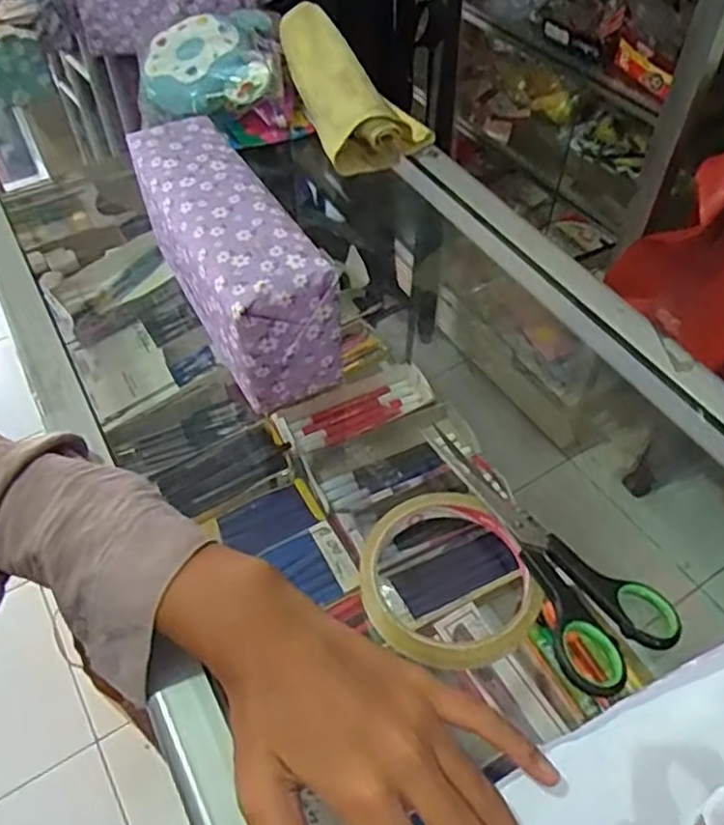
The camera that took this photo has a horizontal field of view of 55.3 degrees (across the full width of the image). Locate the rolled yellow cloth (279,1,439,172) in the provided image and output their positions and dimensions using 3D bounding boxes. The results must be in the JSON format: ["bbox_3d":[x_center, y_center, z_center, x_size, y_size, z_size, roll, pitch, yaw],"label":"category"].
[{"bbox_3d":[-0.015,-0.281,0.598,0.089,0.076,0.157,-23,55,-17],"label":"rolled yellow cloth"}]

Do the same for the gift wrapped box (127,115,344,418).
[{"bbox_3d":[-0.086,-0.101,0.440,0.065,0.086,0.196,-23,55,-17],"label":"gift wrapped box"}]

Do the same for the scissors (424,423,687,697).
[{"bbox_3d":[0.097,0.062,0.351,0.069,0.021,0.153,-18,53,-13],"label":"scissors"}]

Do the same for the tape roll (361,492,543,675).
[{"bbox_3d":[0.041,0.082,0.345,0.082,0.011,0.089,0,51,0],"label":"tape roll"}]

